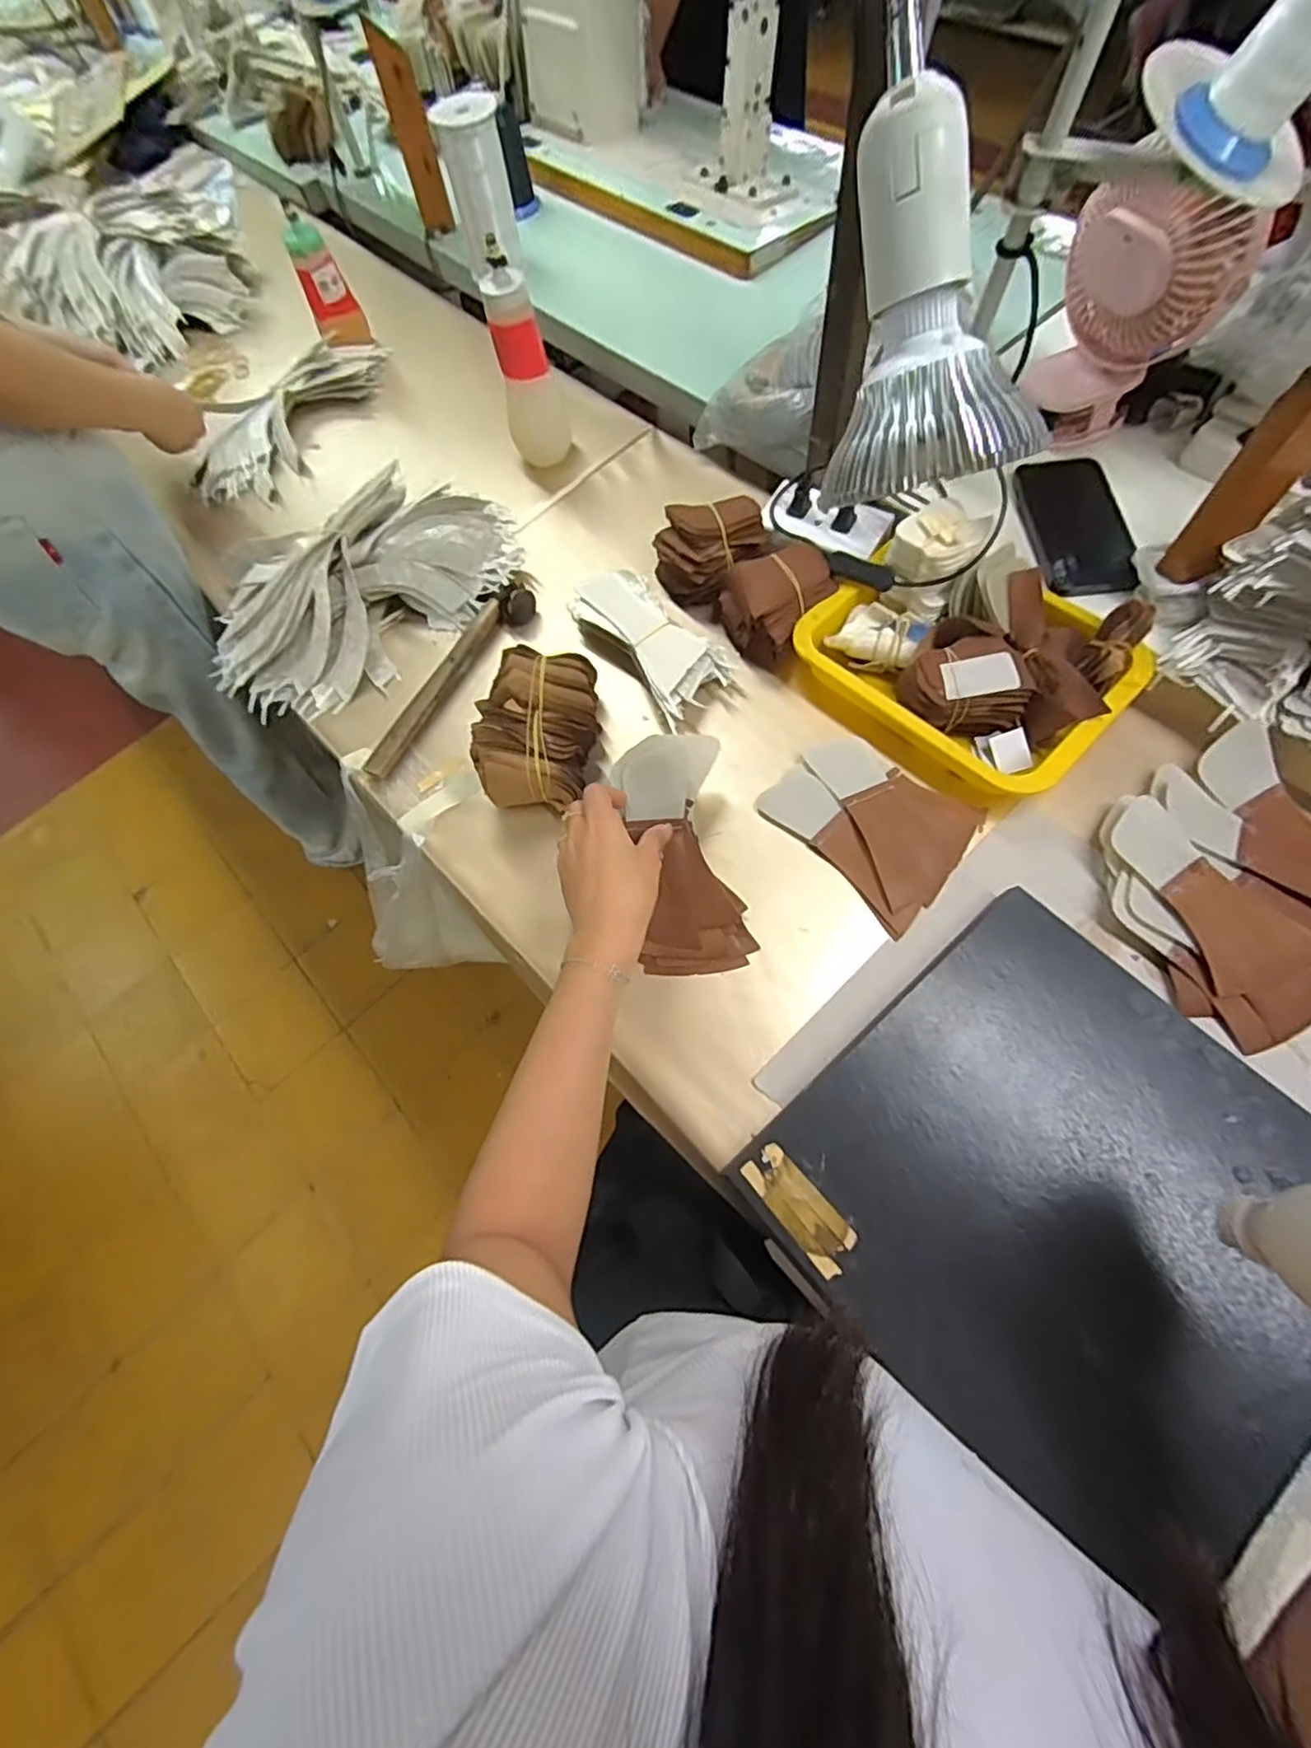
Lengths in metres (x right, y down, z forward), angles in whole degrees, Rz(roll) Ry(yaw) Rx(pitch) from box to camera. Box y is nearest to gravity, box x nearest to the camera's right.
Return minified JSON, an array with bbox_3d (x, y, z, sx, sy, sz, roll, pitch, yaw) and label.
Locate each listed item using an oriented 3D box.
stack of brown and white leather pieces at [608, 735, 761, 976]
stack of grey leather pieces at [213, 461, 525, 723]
[{"bbox_3d":[0.021,-0.015,0.528,0.087,0.022,0.189,-11,86,-4],"label":"stack of brown and white leather pieces"},{"bbox_3d":[-0.311,-0.307,0.685,0.341,0.084,0.215,-33,68,-8],"label":"stack of grey leather pieces"}]

